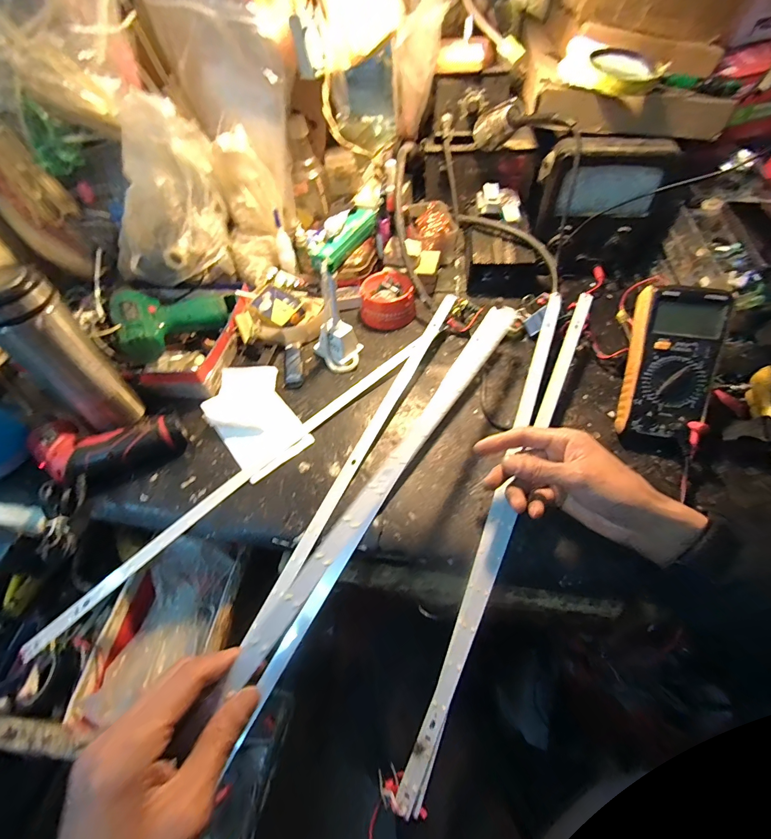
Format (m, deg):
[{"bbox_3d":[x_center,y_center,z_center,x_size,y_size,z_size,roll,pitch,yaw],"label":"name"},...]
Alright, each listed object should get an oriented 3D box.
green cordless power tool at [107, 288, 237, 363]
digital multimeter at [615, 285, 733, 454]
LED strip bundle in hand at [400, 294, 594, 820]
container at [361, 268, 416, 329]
[{"bbox_3d":[-0.302,-0.150,0.523,0.157,0.054,0.120,-38,62,-22],"label":"green cordless power tool"},{"bbox_3d":[0.315,-0.053,0.413,0.081,0.030,0.181,11,95,10],"label":"digital multimeter"},{"bbox_3d":[0.137,0.070,0.412,0.055,0.045,0.576,20,64,16],"label":"LED strip bundle in hand"},{"bbox_3d":[0.004,-0.187,0.579,0.084,0.037,0.098,-3,55,0],"label":"container"}]

